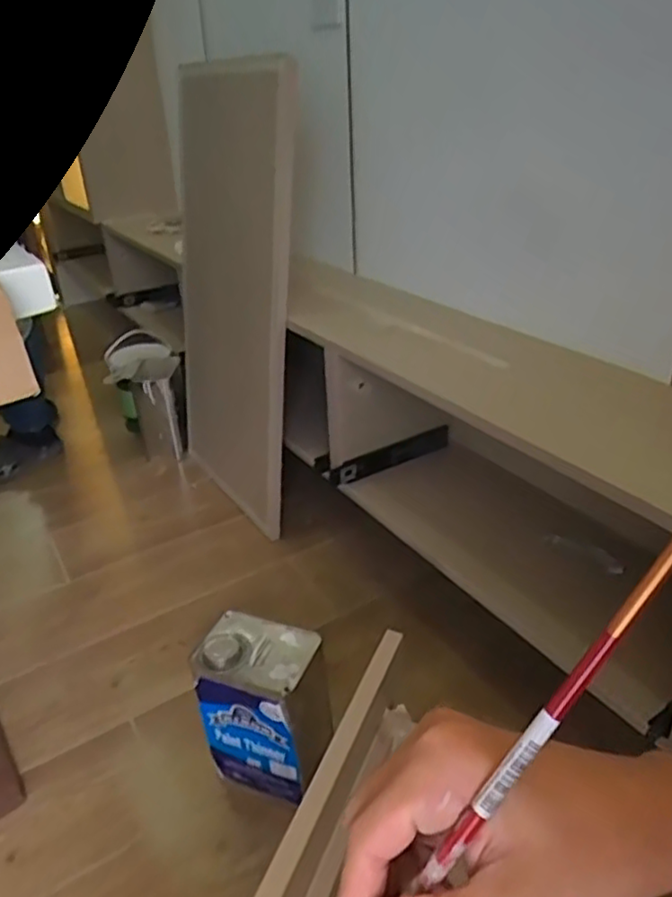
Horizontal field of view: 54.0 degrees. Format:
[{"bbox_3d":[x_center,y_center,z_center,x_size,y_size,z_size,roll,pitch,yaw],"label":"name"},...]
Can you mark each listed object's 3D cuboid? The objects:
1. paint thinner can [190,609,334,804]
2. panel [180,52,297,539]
[{"bbox_3d":[-0.092,0.367,0.914,0.167,0.240,0.109,8,32,17],"label":"paint thinner can"},{"bbox_3d":[-0.228,-0.312,1.392,0.021,0.879,0.463,-13,30,-33],"label":"panel"}]

